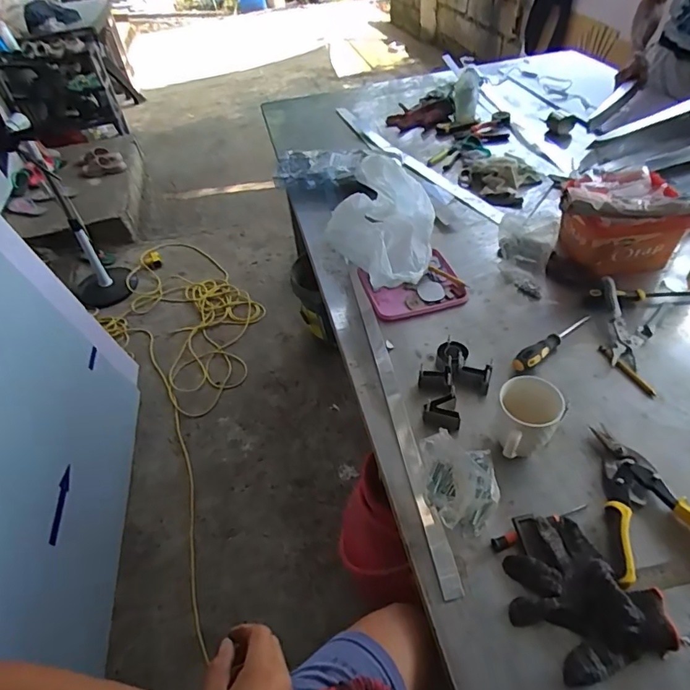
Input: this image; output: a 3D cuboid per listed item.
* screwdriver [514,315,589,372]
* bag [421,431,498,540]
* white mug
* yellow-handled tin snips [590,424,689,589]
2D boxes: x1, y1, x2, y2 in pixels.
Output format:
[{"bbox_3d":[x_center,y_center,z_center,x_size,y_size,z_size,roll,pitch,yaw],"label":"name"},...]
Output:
[{"bbox_3d":[0.360,-0.005,0.834,0.202,0.029,0.027,-30,51,-20],"label":"screwdriver"},{"bbox_3d":[0.162,0.191,0.668,0.101,0.056,0.129,-3,47,4],"label":"bag"},{"bbox_3d":[0.250,0.115,0.678,0.082,0.101,0.111,14,50,21],"label":"white mug"},{"bbox_3d":[0.394,0.198,0.639,0.146,0.026,0.217,-5,47,2],"label":"yellow-handled tin snips"}]

